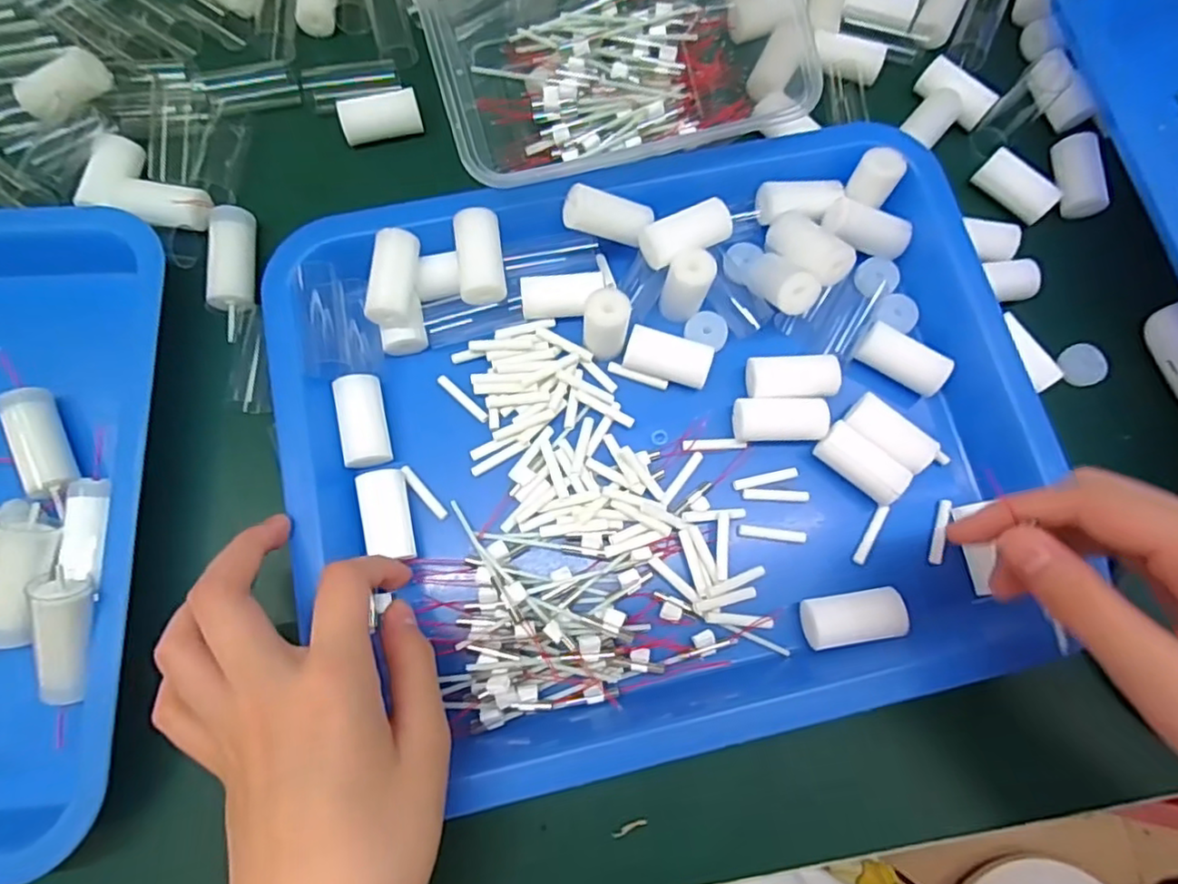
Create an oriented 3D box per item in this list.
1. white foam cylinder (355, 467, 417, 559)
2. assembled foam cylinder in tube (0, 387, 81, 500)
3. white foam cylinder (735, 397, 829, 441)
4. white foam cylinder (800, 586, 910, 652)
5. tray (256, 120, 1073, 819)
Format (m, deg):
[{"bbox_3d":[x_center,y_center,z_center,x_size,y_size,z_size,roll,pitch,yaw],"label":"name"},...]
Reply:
[{"bbox_3d":[-0.091,0.033,0.282,0.020,0.015,0.041,-13,77,-4],"label":"white foam cylinder"},{"bbox_3d":[-0.247,0.000,0.284,0.017,0.022,0.050,-28,78,-7],"label":"assembled foam cylinder in tube"},{"bbox_3d":[0.090,-0.011,0.297,0.042,0.014,0.020,-1,76,-1],"label":"white foam cylinder"},{"bbox_3d":[0.115,0.076,0.276,0.039,0.017,0.022,-12,77,-4],"label":"white foam cylinder"},{"bbox_3d":[0.035,-0.002,0.286,0.321,0.039,0.268,-14,77,-4],"label":"tray"}]

